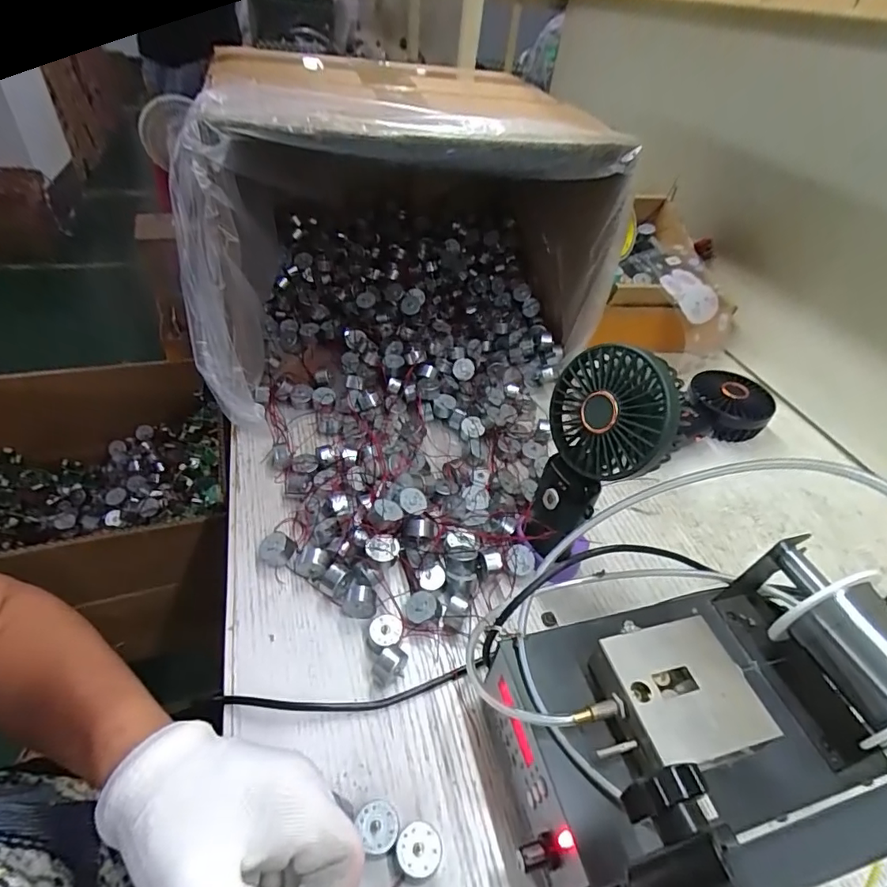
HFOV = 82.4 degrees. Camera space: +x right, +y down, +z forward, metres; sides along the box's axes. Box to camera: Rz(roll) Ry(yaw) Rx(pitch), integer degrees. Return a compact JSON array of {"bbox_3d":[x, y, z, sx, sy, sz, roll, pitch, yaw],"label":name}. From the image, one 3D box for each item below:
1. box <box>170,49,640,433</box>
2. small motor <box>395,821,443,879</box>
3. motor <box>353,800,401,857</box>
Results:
[{"bbox_3d":[-0.063,-0.232,0.551,0.406,0.269,0.291,-12,45,-20],"label":"box"},{"bbox_3d":[-0.013,0.212,0.264,0.023,0.014,0.022,2,42,-6],"label":"small motor"},{"bbox_3d":[-0.034,0.204,0.269,0.021,0.013,0.023,4,42,-3],"label":"motor"}]

